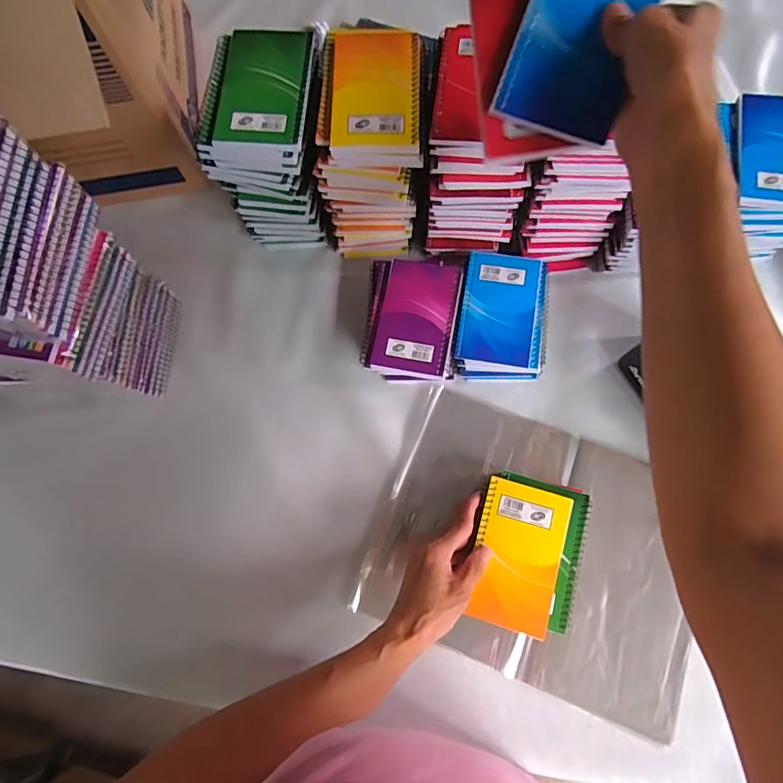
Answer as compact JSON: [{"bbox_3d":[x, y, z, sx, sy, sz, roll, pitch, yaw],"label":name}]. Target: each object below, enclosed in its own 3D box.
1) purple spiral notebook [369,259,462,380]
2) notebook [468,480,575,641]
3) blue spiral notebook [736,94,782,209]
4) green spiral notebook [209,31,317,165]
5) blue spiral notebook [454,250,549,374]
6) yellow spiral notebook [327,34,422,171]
[{"bbox_3d":[0.029,-0.084,0.517,0.080,0.012,0.134,11,75,4],"label":"purple spiral notebook"},{"bbox_3d":[0.122,0.156,0.446,0.078,0.009,0.130,14,76,5],"label":"notebook"},{"bbox_3d":[0.408,-0.253,0.487,0.087,0.015,0.127,5,80,7],"label":"blue spiral notebook"},{"bbox_3d":[-0.121,-0.286,0.449,0.085,0.018,0.136,4,74,4],"label":"green spiral notebook"},{"bbox_3d":[0.126,-0.090,0.526,0.095,0.012,0.137,8,77,5],"label":"blue spiral notebook"},{"bbox_3d":[-0.013,-0.278,0.441,0.082,0.024,0.127,0,74,3],"label":"yellow spiral notebook"}]

